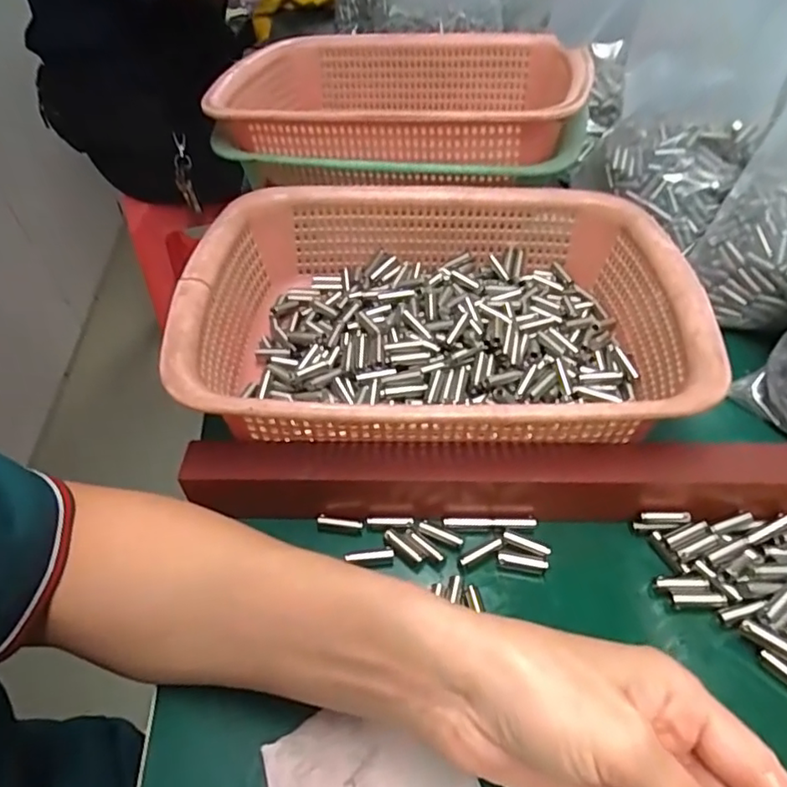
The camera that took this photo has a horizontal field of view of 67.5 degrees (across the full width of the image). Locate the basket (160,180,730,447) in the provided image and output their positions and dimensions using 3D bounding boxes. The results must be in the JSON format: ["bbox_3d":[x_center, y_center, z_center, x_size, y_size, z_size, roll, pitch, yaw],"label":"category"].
[{"bbox_3d":[0.029,-0.051,0.371,0.290,0.078,0.223,-3,47,3],"label":"basket"}]

